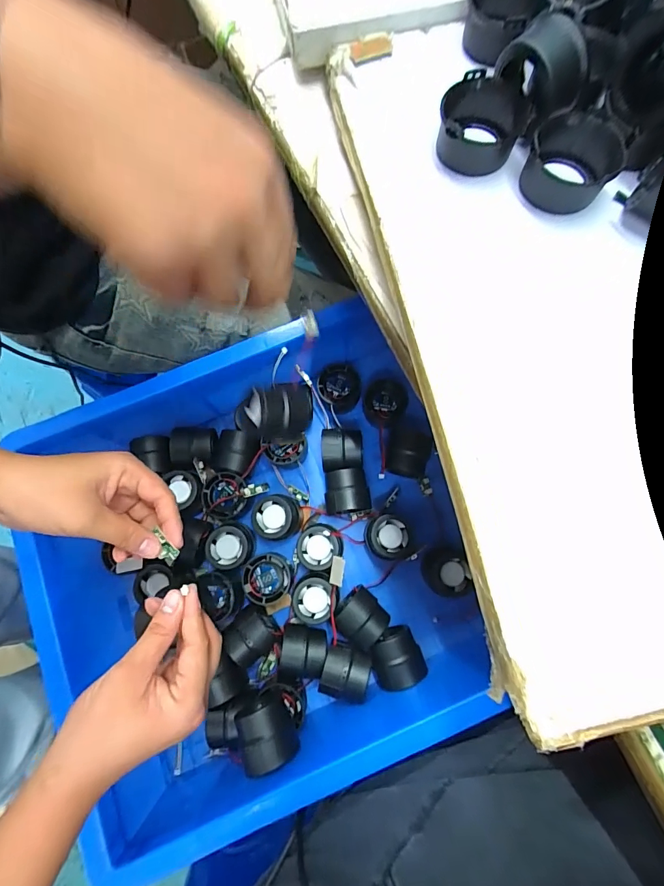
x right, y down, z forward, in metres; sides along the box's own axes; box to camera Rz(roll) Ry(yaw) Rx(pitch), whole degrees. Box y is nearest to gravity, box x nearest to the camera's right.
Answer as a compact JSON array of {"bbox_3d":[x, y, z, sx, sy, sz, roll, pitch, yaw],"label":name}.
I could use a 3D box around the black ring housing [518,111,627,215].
[{"bbox_3d":[0.144,-0.170,0.239,0.048,0.029,0.046,0,76,1],"label":"black ring housing"}]

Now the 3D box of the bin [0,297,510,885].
[{"bbox_3d":[-0.051,0.110,0.428,0.419,0.129,0.417,-20,76,-4],"label":"bin"}]

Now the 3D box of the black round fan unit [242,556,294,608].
[{"bbox_3d":[-0.072,0.154,0.452,0.050,0.045,0.051,25,78,7],"label":"black round fan unit"}]

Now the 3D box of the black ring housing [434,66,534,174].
[{"bbox_3d":[0.095,-0.202,0.249,0.055,0.029,0.052,8,76,3],"label":"black ring housing"}]

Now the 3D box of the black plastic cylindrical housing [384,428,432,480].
[{"bbox_3d":[0.092,0.014,0.475,0.054,0.045,0.052,7,76,3],"label":"black plastic cylindrical housing"}]

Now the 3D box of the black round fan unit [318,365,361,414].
[{"bbox_3d":[0.009,-0.066,0.499,0.050,0.050,0.047,0,76,1],"label":"black round fan unit"}]

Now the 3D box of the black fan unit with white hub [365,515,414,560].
[{"bbox_3d":[0.066,0.109,0.456,0.054,0.036,0.051,0,76,1],"label":"black fan unit with white hub"}]

